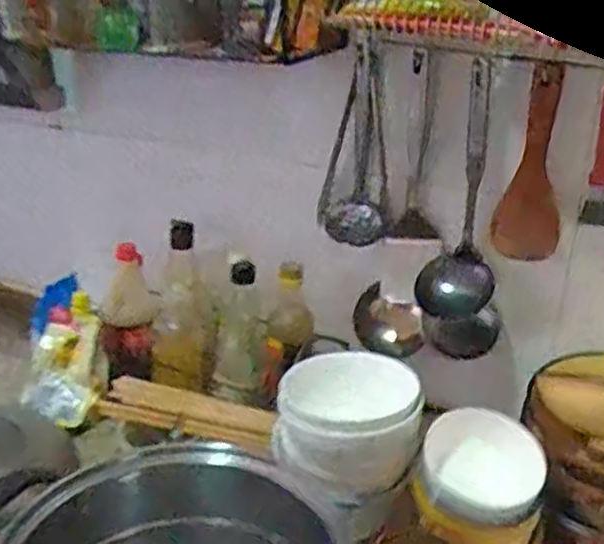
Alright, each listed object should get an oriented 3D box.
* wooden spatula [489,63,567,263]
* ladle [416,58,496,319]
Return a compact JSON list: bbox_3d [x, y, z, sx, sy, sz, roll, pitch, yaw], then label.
[{"bbox_3d":[0.255,-0.116,0.808,0.072,0.213,0.014,5,22,9],"label":"wooden spatula"},{"bbox_3d":[0.186,-0.080,0.842,0.068,0.280,0.065,-6,23,-19],"label":"ladle"}]

